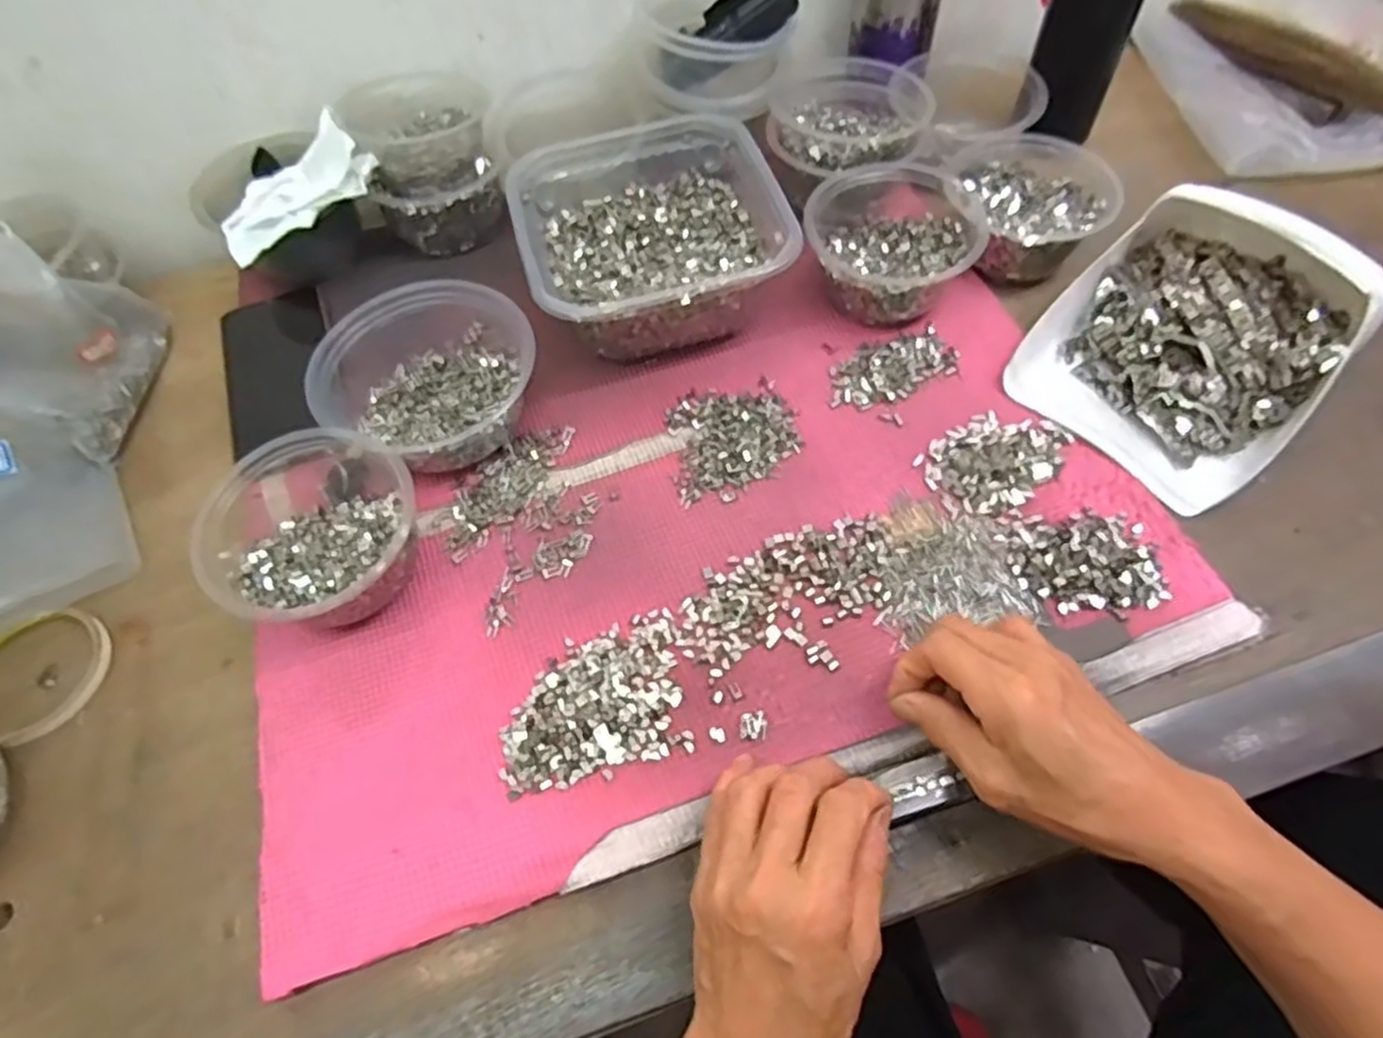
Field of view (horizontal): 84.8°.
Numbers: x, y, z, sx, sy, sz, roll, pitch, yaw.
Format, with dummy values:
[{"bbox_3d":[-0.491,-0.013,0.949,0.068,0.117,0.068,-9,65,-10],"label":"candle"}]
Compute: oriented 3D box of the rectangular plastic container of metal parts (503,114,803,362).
[{"bbox_3d":[-0.029,-0.194,0.533,0.172,0.075,0.173,-15,60,-5],"label":"rectangular plastic container of metal parts"}]

